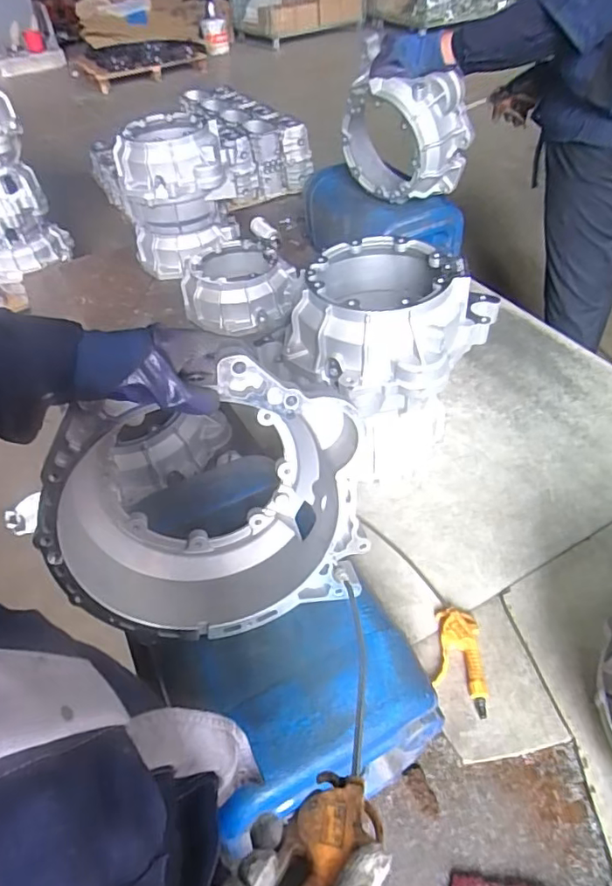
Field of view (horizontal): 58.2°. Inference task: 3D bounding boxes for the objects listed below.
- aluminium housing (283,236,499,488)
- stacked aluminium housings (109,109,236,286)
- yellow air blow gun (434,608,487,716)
[{"bbox_3d":[0.140,-0.142,1.033,0.339,0.373,0.298,15,49,19],"label":"aluminium housing"},{"bbox_3d":[-0.384,-0.732,1.667,0.322,0.378,0.300,-15,46,-8],"label":"stacked aluminium housings"},{"bbox_3d":[0.234,0.328,0.838,0.070,0.025,0.156,4,47,10],"label":"yellow air blow gun"}]

